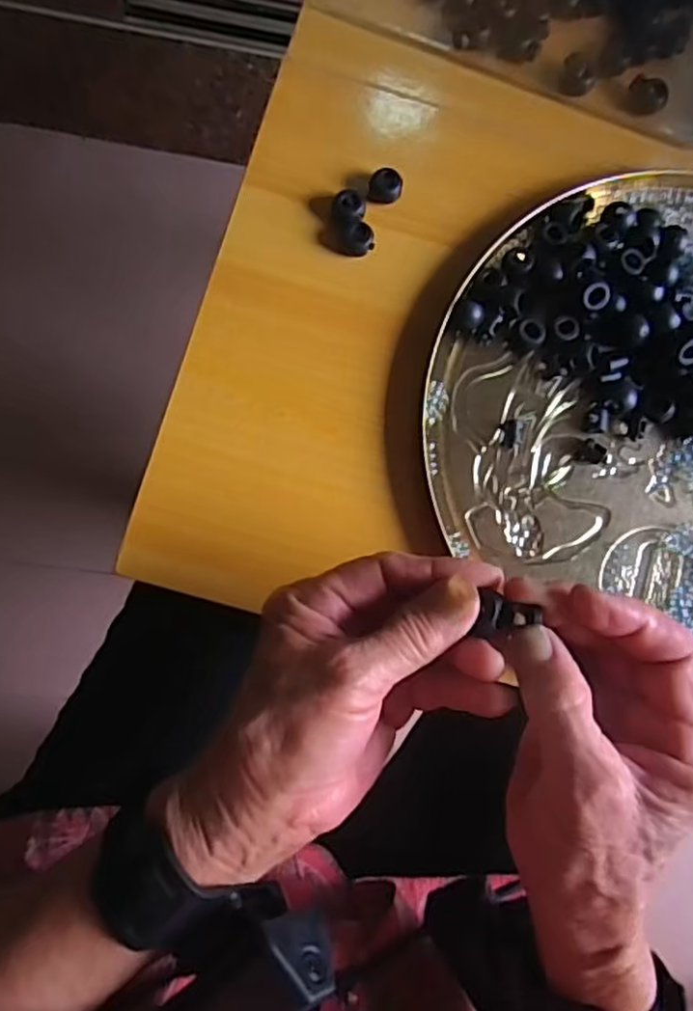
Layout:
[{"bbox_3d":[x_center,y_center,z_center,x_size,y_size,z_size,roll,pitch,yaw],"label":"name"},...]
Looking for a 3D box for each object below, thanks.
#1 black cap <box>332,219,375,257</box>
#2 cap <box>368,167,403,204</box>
[{"bbox_3d":[0.004,-0.142,0.364,0.022,0.009,0.017,2,83,-7],"label":"black cap"},{"bbox_3d":[0.021,-0.173,0.369,0.017,0.012,0.014,11,82,-6],"label":"cap"}]

